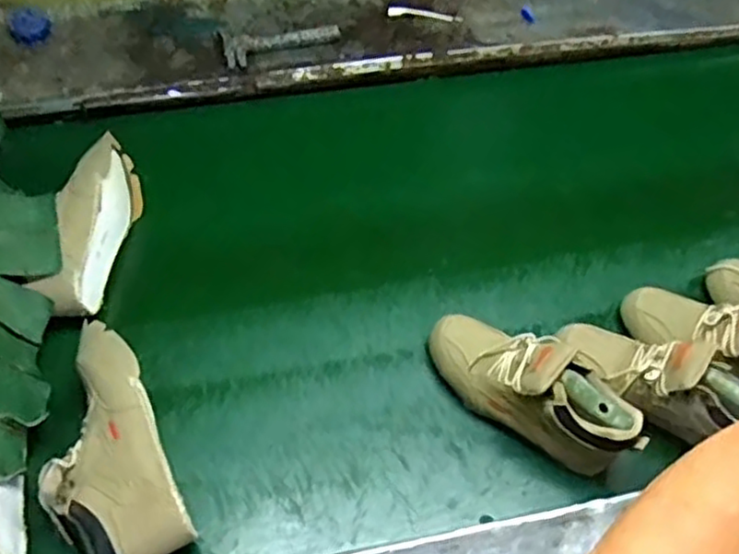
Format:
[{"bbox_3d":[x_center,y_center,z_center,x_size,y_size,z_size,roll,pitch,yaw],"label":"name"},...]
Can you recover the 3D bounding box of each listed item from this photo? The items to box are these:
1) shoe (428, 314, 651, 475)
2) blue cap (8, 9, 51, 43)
[{"bbox_3d":[0.202,0.137,0.893,0.286,0.127,0.100,29,60,30],"label":"shoe"},{"bbox_3d":[-0.574,-0.424,1.190,0.067,0.042,0.050,-26,61,-17],"label":"blue cap"}]

